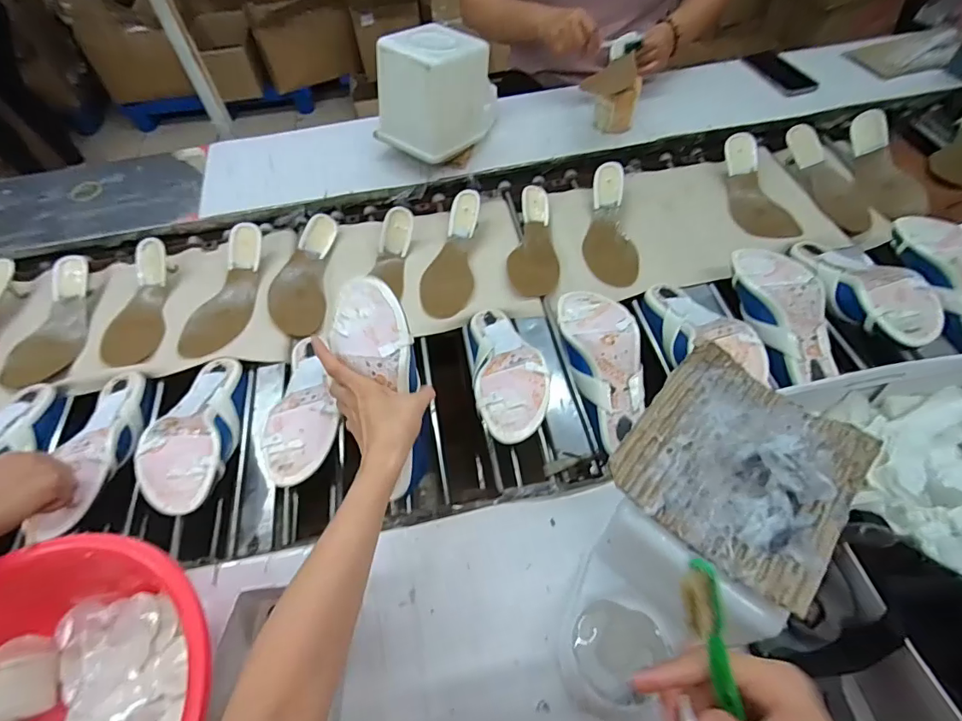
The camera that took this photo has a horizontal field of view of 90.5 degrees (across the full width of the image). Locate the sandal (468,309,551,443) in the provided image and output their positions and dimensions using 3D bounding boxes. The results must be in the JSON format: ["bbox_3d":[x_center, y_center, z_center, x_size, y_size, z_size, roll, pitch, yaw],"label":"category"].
[{"bbox_3d":[0.031,0.004,0.629,0.095,0.050,0.247,-10,39,-4],"label":"sandal"}]

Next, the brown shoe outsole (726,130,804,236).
[{"bbox_3d":[0.504,-0.308,0.876,0.058,0.098,0.232,-17,79,-8],"label":"brown shoe outsole"}]

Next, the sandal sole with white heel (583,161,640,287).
[{"bbox_3d":[0.221,-0.234,0.831,0.080,0.034,0.230,-1,72,2],"label":"sandal sole with white heel"}]

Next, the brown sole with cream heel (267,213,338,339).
[{"bbox_3d":[-0.301,-0.138,0.806,0.096,0.065,0.238,0,56,3],"label":"brown sole with cream heel"}]

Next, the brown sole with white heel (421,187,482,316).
[{"bbox_3d":[-0.047,-0.177,0.806,0.084,0.034,0.232,8,71,8],"label":"brown sole with white heel"}]

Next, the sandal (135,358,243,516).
[{"bbox_3d":[-0.367,0.084,0.618,0.092,0.058,0.246,-10,40,-4],"label":"sandal"}]

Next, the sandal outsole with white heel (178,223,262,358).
[{"bbox_3d":[-0.418,-0.113,0.797,0.095,0.028,0.245,16,67,-7],"label":"sandal outsole with white heel"}]

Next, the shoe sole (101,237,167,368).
[{"bbox_3d":[-0.563,-0.091,0.775,0.097,0.058,0.225,-8,56,-2],"label":"shoe sole"}]

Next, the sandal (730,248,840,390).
[{"bbox_3d":[0.418,-0.072,0.656,0.086,0.058,0.207,-10,71,-4],"label":"sandal"}]

